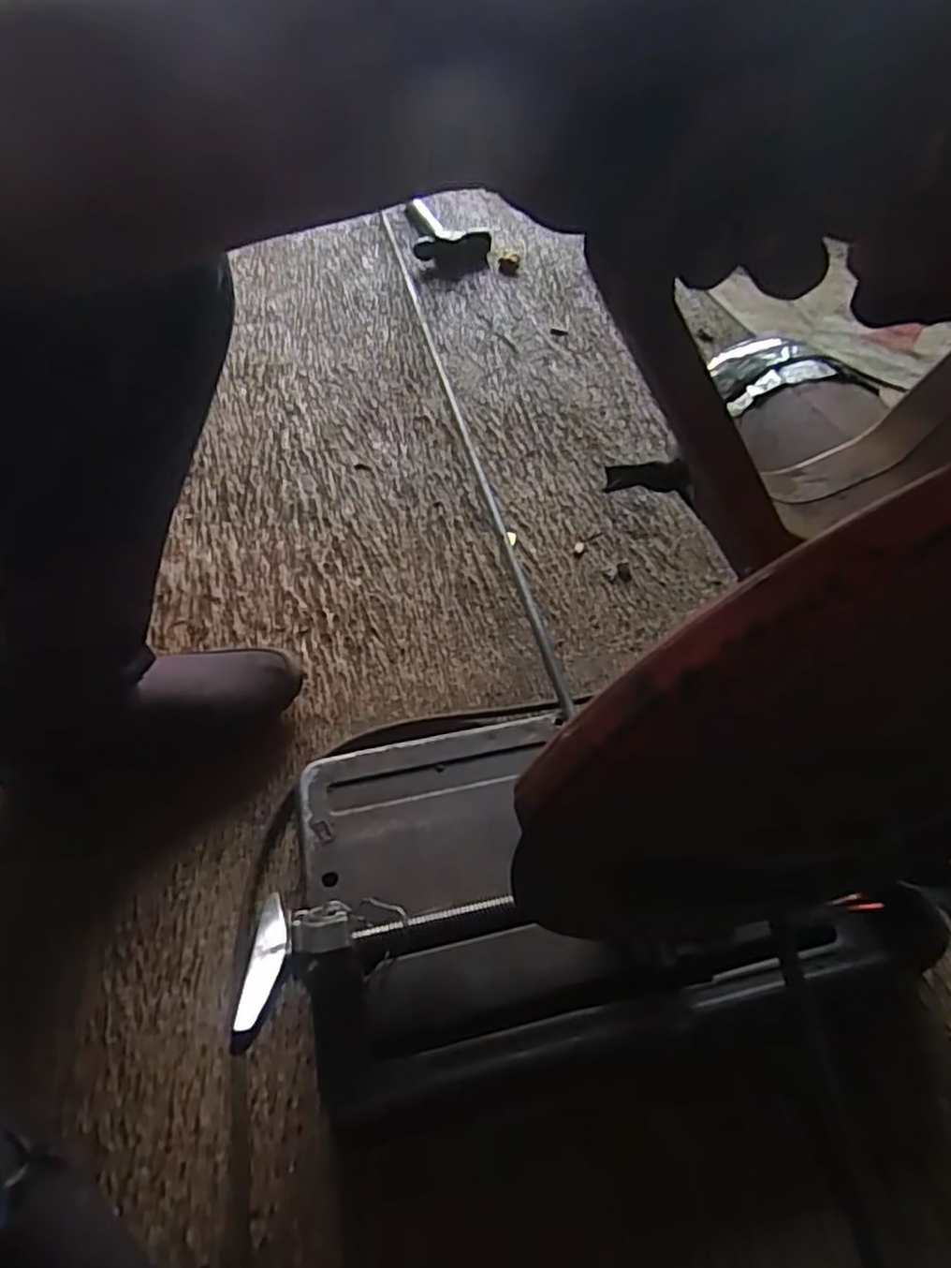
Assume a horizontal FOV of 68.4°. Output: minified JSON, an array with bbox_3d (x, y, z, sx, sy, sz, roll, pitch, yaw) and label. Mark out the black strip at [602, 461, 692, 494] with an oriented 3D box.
[{"bbox_3d":[0.099,-0.091,0.404,0.047,0.016,0.011,3,50,19],"label":"black strip"}]

